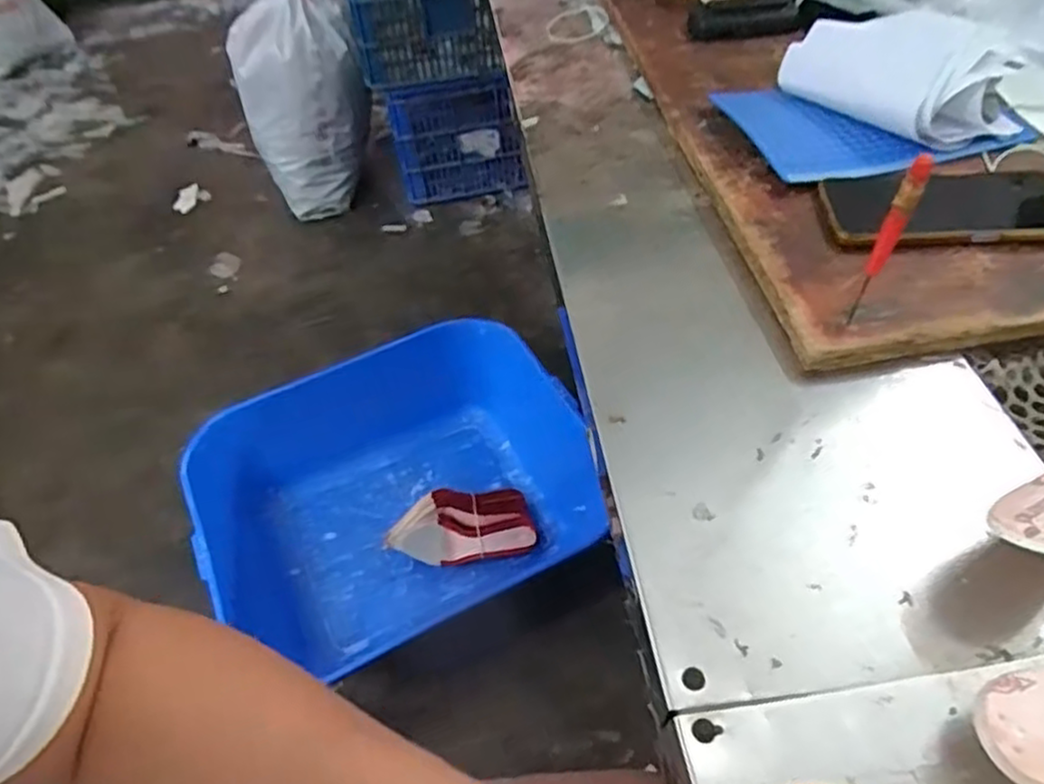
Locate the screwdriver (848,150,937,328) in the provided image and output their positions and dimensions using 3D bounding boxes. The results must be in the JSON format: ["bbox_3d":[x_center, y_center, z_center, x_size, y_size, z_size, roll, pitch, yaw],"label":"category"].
[{"bbox_3d":[0.205,-0.078,0.400,0.012,0.117,0.011,25,56,24],"label":"screwdriver"}]

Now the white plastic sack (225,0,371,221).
[{"bbox_3d":[-0.536,-0.719,1.748,0.297,0.525,0.309,-18,50,-10],"label":"white plastic sack"}]

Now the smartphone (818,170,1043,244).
[{"bbox_3d":[0.304,-0.134,0.512,0.166,0.010,0.086,-2,49,3],"label":"smartphone"}]

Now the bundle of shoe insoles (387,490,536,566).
[{"bbox_3d":[-0.097,0.219,1.157,0.229,0.077,0.110,-8,49,-2],"label":"bundle of shoe insoles"}]

